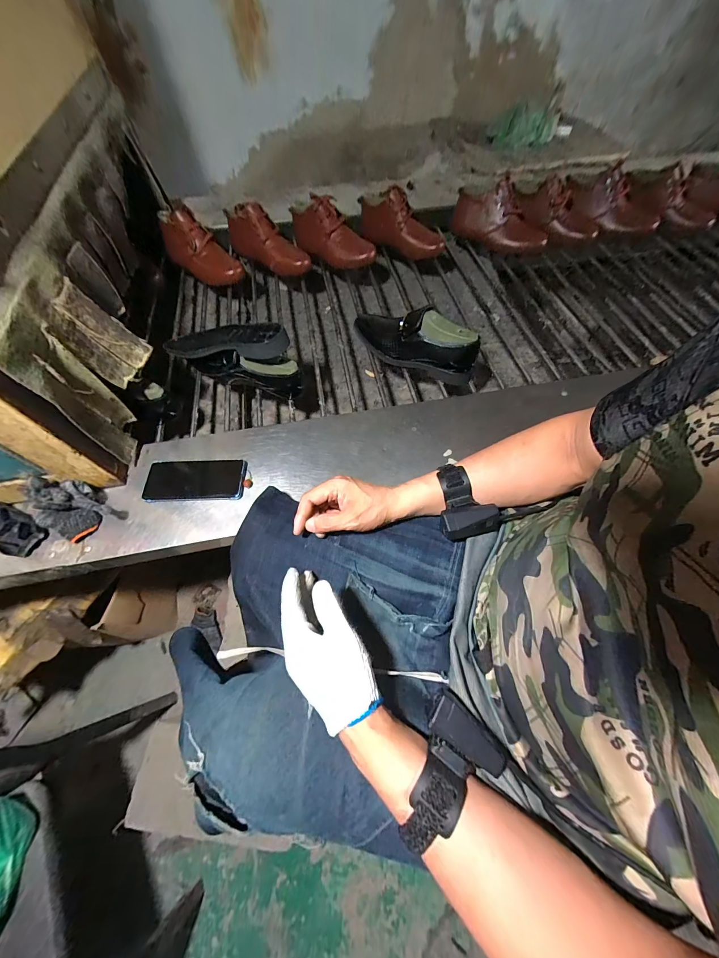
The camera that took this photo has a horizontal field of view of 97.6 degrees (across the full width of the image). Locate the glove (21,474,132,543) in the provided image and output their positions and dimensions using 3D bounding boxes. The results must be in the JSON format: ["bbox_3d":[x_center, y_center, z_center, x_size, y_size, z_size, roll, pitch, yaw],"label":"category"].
[{"bbox_3d":[-0.446,0.041,0.480,0.126,0.085,0.083,23,66,14],"label":"glove"}]

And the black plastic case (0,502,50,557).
[{"bbox_3d":[-0.545,0.077,0.488,0.105,0.027,0.053,25,66,14],"label":"black plastic case"}]

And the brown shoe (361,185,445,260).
[{"bbox_3d":[0.120,-0.718,0.895,0.244,0.111,0.121,13,61,-21],"label":"brown shoe"}]

